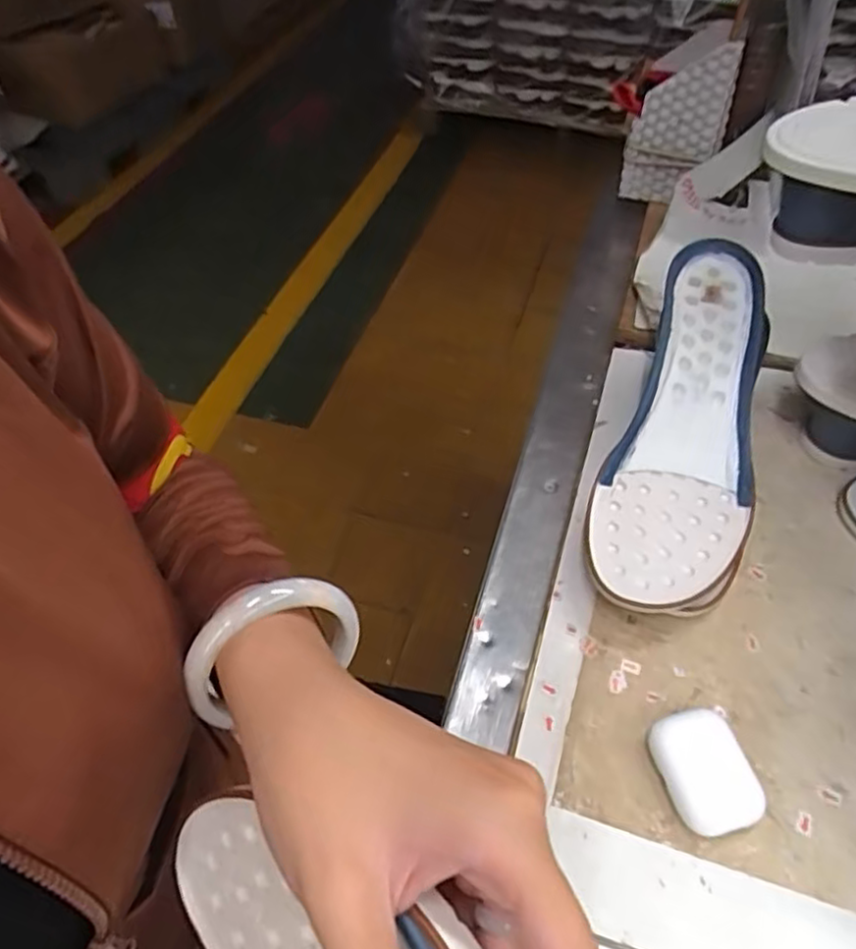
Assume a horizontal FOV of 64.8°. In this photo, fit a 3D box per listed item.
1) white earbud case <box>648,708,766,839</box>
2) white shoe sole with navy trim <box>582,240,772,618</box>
[{"bbox_3d":[0.144,0.155,0.354,0.041,0.020,0.058,-17,52,-12],"label":"white earbud case"},{"bbox_3d":[0.174,-0.037,0.443,0.095,0.046,0.262,15,77,14],"label":"white shoe sole with navy trim"}]

